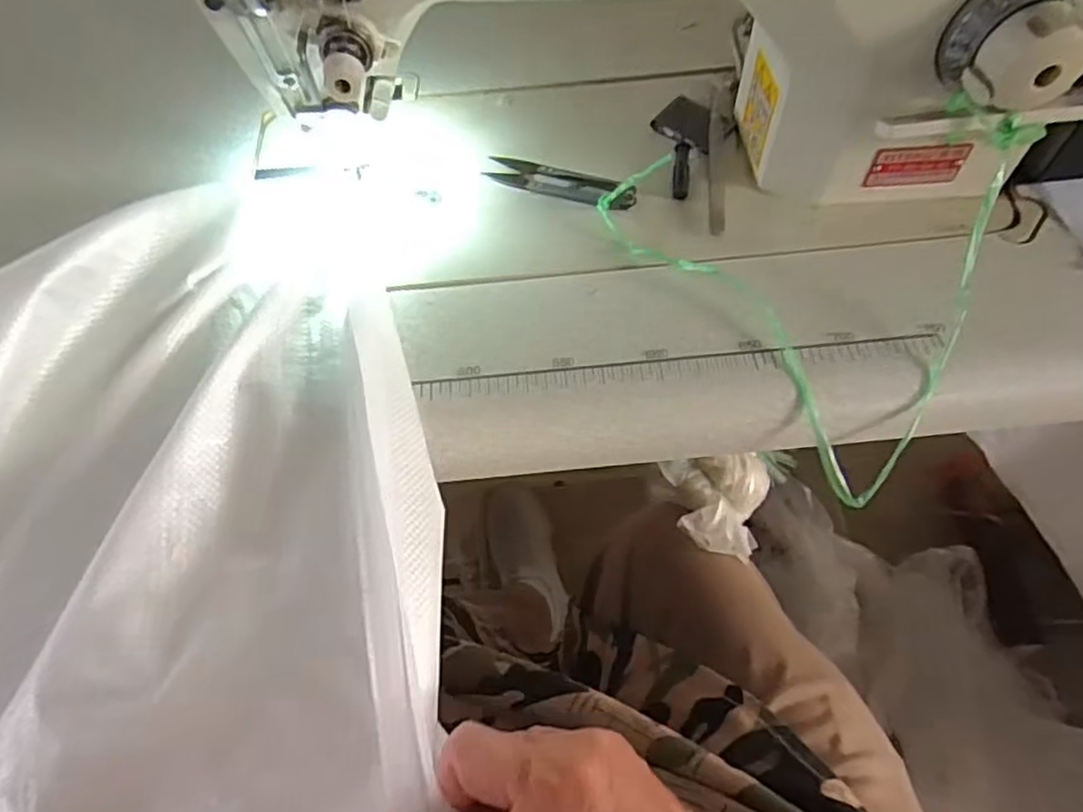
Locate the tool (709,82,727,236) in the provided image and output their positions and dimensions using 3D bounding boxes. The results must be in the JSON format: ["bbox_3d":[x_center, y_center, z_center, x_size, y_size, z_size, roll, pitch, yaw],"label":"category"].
[{"bbox_3d":[0.112,-0.161,0.438,0.011,0.004,0.135,7,63,3],"label":"tool"}]

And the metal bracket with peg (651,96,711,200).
[{"bbox_3d":[0.089,-0.168,0.445,0.036,0.009,0.086,7,59,6],"label":"metal bracket with peg"}]

